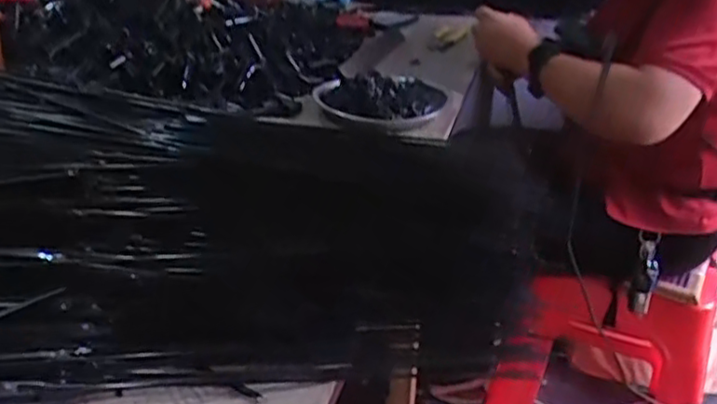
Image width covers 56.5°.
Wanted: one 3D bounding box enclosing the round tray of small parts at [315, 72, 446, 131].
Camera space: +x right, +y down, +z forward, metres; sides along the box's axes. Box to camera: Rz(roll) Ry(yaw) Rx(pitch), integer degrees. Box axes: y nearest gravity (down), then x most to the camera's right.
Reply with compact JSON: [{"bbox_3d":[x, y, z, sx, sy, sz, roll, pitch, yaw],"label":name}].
[{"bbox_3d":[0.033,-0.149,0.926,0.172,0.035,0.155,-17,33,-32],"label":"round tray of small parts"}]

